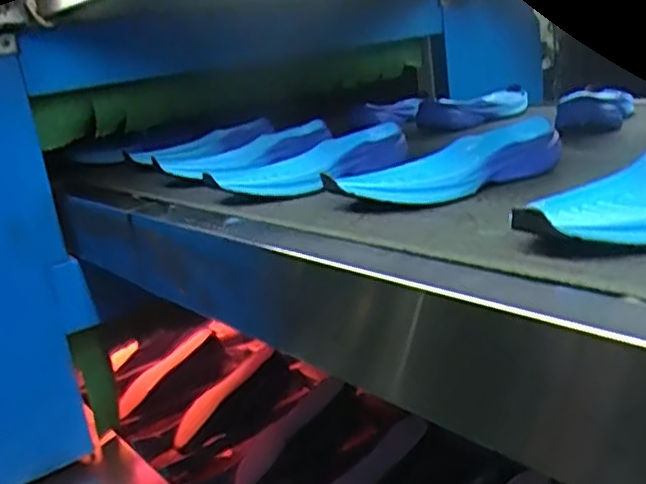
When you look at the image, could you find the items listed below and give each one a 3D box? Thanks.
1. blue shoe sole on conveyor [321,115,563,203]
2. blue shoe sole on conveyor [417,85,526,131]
[{"bbox_3d":[0.128,-0.078,0.677,0.254,0.043,0.080,-17,19,-30],"label":"blue shoe sole on conveyor"},{"bbox_3d":[0.249,-0.216,1.103,0.090,0.041,0.241,7,22,39],"label":"blue shoe sole on conveyor"}]

